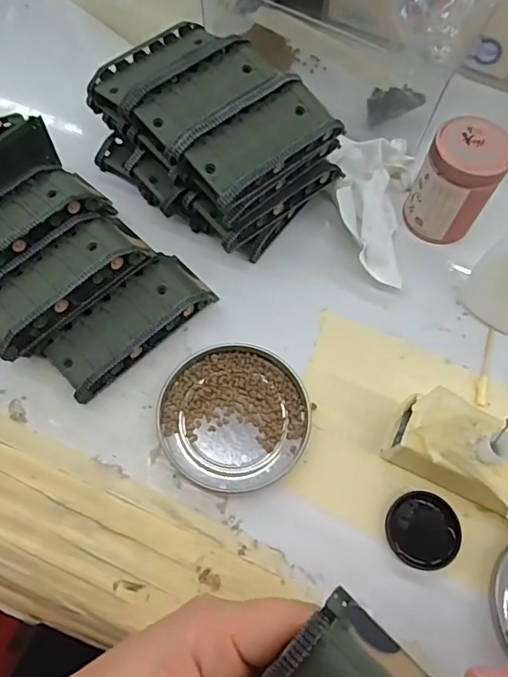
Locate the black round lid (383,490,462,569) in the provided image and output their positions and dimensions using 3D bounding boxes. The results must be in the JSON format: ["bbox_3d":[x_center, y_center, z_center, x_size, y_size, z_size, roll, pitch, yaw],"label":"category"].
[{"bbox_3d":[0.084,0.096,0.254,0.036,0.006,0.035,1,66,-2],"label":"black round lid"}]

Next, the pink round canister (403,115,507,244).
[{"bbox_3d":[0.122,-0.093,0.307,0.044,0.061,0.040,1,66,-2],"label":"pink round canister"}]

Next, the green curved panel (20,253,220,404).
[{"bbox_3d":[-0.071,-0.010,0.289,0.042,0.019,0.097,43,71,15],"label":"green curved panel"}]

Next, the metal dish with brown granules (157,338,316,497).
[{"bbox_3d":[-0.010,0.041,0.275,0.079,0.006,0.077,1,66,-2],"label":"metal dish with brown granules"}]

